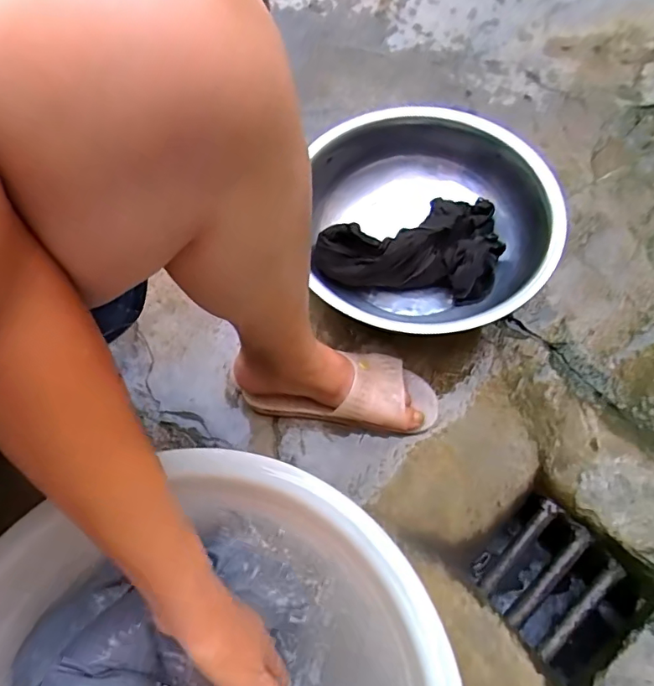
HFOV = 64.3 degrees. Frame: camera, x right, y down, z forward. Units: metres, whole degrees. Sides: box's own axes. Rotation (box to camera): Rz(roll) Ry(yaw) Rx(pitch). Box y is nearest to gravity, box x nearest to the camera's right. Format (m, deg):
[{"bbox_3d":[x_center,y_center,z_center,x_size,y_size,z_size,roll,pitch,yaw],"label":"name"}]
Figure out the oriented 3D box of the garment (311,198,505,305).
[{"bbox_3d":[0.117,-0.144,0.736,0.243,0.070,0.159,8,66,6],"label":"garment"}]

